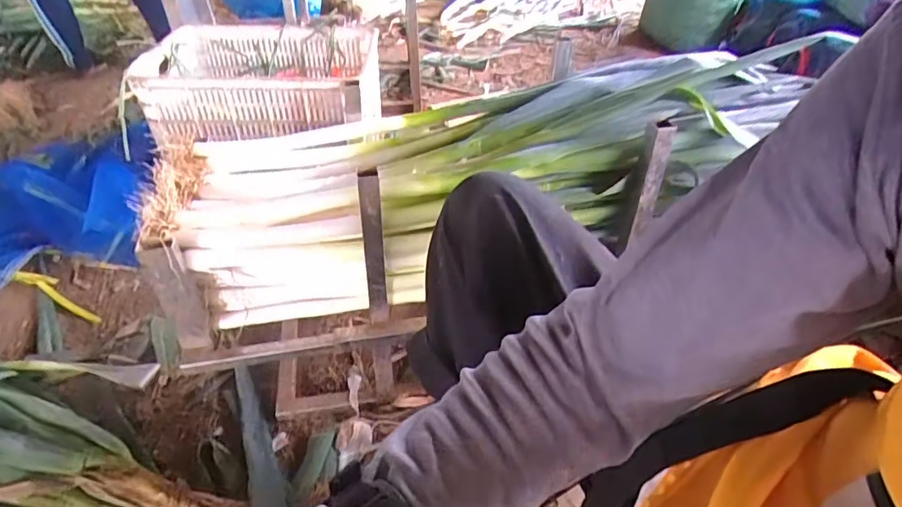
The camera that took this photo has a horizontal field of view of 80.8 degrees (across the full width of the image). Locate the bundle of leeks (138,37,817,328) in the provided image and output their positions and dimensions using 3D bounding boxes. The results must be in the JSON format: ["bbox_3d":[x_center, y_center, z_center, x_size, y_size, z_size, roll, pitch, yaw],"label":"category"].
[{"bbox_3d":[0.054,-0.127,0.767,0.880,0.218,0.263,-15,41,0],"label":"bundle of leeks"}]

